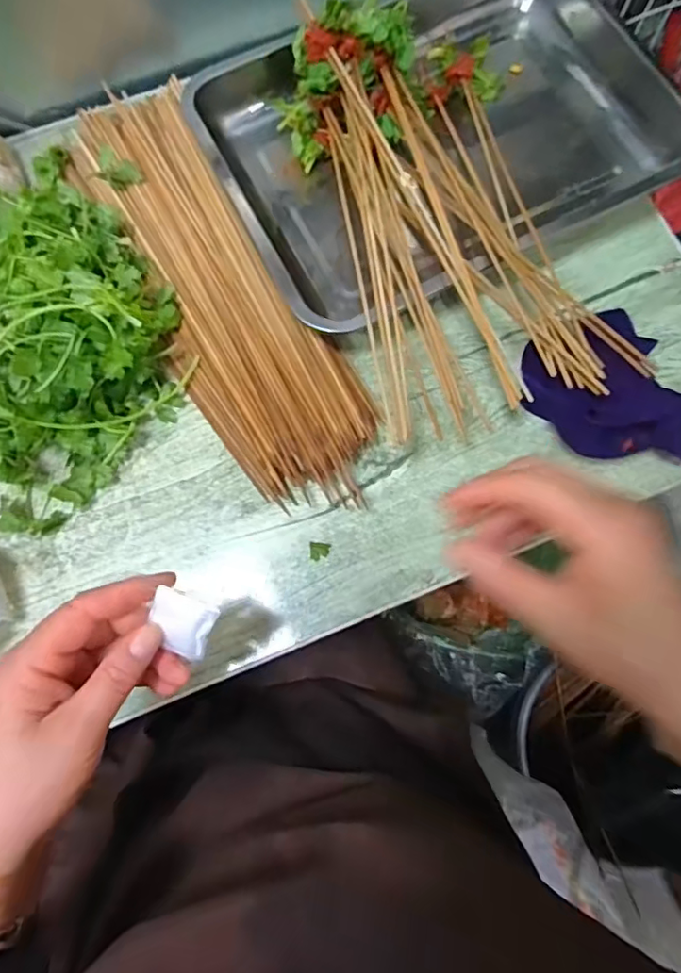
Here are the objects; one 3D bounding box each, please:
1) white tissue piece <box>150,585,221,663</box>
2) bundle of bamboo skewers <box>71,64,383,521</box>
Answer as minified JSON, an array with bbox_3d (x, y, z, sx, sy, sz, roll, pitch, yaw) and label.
[{"bbox_3d":[-0.081,0.071,0.285,0.032,0.004,0.033,24,111,3],"label":"white tissue piece"},{"bbox_3d":[-0.108,-0.175,0.472,0.114,0.029,0.430,-29,77,-6],"label":"bundle of bamboo skewers"}]

